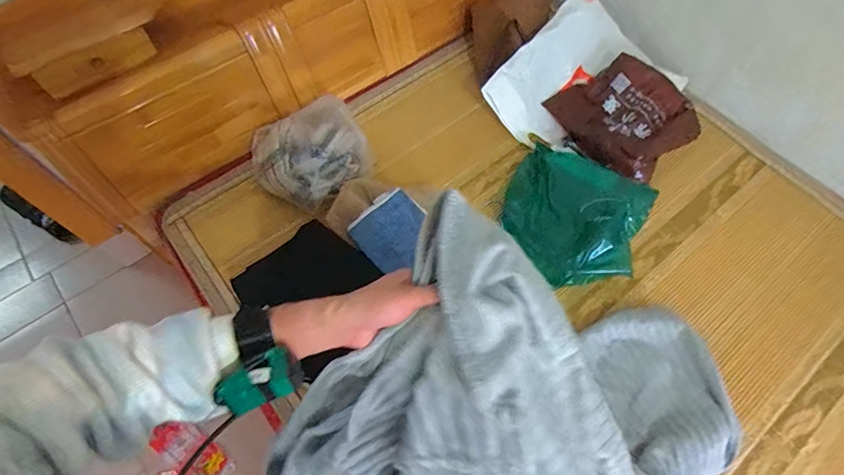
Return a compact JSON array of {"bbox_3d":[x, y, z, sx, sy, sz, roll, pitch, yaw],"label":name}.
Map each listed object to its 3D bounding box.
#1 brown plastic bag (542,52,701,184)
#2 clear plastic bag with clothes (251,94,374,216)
[{"bbox_3d":[0.558,-0.335,1.276,0.296,0.102,0.347,-28,66,-14],"label":"brown plastic bag"},{"bbox_3d":[-0.280,-0.205,1.219,0.299,0.134,0.291,-30,66,-14],"label":"clear plastic bag with clothes"}]

